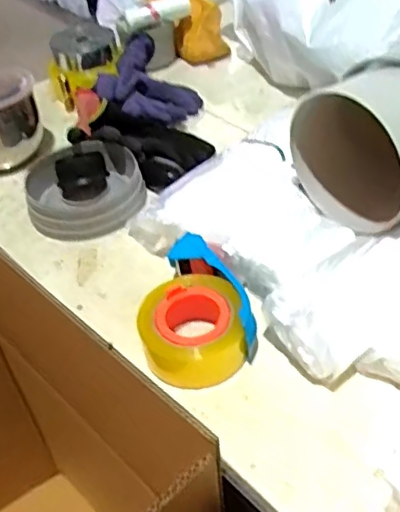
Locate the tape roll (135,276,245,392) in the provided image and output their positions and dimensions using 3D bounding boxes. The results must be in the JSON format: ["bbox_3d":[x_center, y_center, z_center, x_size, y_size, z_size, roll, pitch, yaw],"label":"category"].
[{"bbox_3d":[-0.008,0.077,0.622,0.102,0.060,0.100,-17,44,-10],"label":"tape roll"}]

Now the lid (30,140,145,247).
[{"bbox_3d":[-0.152,-0.091,0.815,0.148,0.051,0.148,-4,43,4],"label":"lid"}]

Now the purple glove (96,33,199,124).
[{"bbox_3d":[-0.080,-0.264,0.959,0.155,0.095,0.147,-9,43,-2],"label":"purple glove"}]

